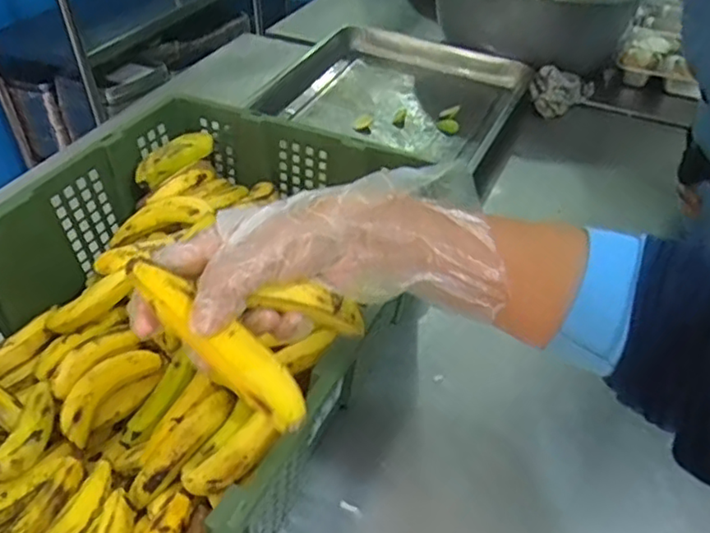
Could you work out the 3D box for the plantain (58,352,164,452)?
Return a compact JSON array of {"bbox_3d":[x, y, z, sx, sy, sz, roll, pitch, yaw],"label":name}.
[{"bbox_3d":[-0.222,0.115,0.564,0.035,0.048,0.100,21,45,22],"label":"plantain"}]

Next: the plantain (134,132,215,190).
[{"bbox_3d":[-0.217,-0.130,0.750,0.035,0.026,0.115,20,45,21],"label":"plantain"}]

